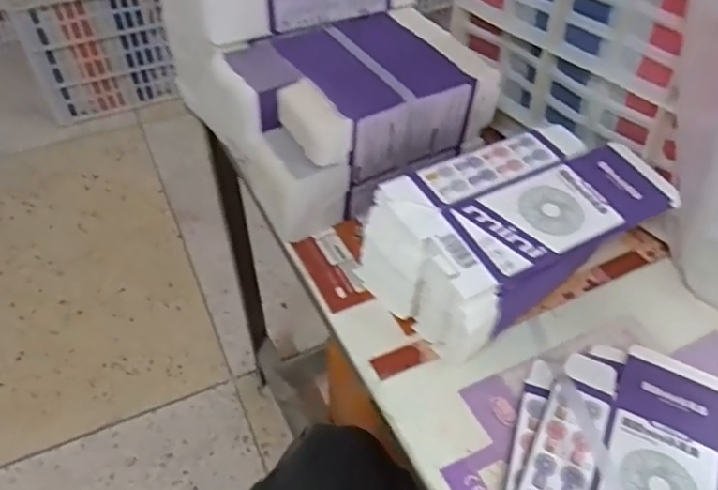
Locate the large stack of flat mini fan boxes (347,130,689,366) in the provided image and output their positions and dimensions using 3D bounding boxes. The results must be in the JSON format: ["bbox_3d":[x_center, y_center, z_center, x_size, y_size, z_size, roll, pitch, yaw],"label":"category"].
[{"bbox_3d":[0.132,-0.013,0.505,0.237,0.091,0.127,-24,51,-21],"label":"large stack of flat mini fan boxes"}]

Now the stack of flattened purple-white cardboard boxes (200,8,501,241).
[{"bbox_3d":[-0.006,-0.130,0.580,0.223,0.115,0.157,-29,53,-23],"label":"stack of flattened purple-white cardboard boxes"}]

